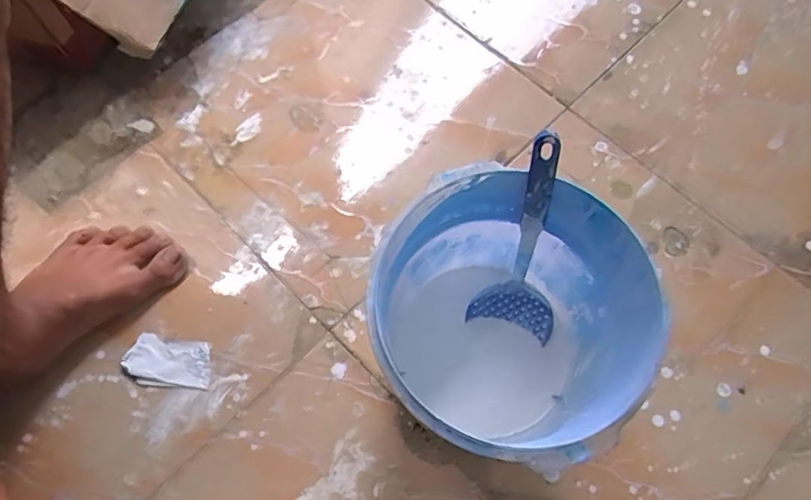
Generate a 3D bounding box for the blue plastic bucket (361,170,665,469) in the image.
[{"bbox_3d":[0.076,0.070,0.473,0.201,0.199,0.194,0,68,0],"label":"blue plastic bucket"}]

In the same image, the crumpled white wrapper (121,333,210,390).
[{"bbox_3d":[-0.242,0.115,0.557,0.087,0.007,0.050,9,68,3],"label":"crumpled white wrapper"}]

